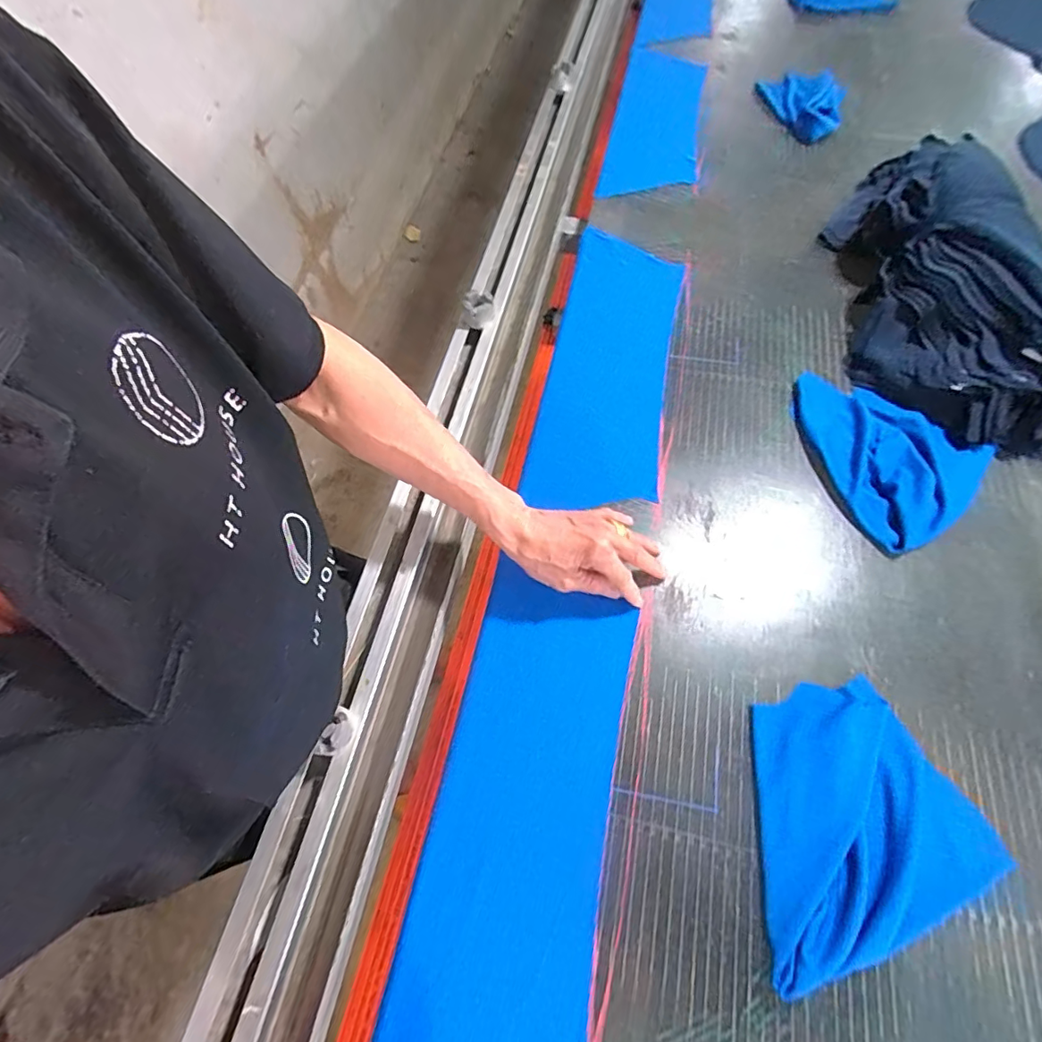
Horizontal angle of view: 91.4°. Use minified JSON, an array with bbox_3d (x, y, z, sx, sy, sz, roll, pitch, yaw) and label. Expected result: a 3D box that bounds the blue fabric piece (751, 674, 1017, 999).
[{"bbox_3d":[0.251,0.234,0.408,0.198,0.016,0.170,-23,64,-8],"label":"blue fabric piece"}]

